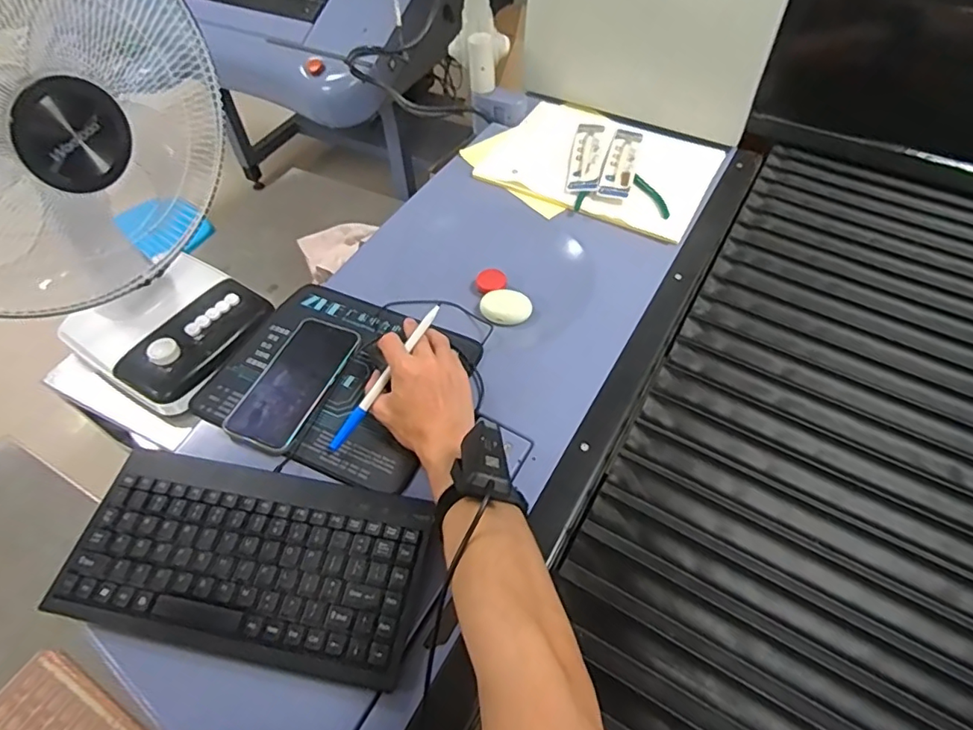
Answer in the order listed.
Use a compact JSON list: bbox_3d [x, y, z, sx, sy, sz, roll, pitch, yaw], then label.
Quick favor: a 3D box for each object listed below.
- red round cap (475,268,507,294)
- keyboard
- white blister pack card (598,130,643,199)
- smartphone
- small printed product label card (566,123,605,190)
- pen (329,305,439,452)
[{"bbox_3d":[0.007,-0.107,0.702,0.039,0.008,0.038,-1,54,2],"label":"red round cap"},{"bbox_3d":[-0.198,0.163,0.461,0.292,0.026,0.142,8,54,7],"label":"keyboard"},{"bbox_3d":[0.200,-0.304,0.804,0.042,0.014,0.179,13,56,12],"label":"white blister pack card"},{"bbox_3d":[-0.204,0.018,0.583,0.080,0.013,0.164,19,57,15],"label":"smartphone"},{"bbox_3d":[0.151,-0.316,0.815,0.044,0.010,0.173,8,55,8],"label":"small printed product label card"},{"bbox_3d":[-0.099,0.013,0.539,0.010,0.012,0.172,33,85,23],"label":"pen"}]

